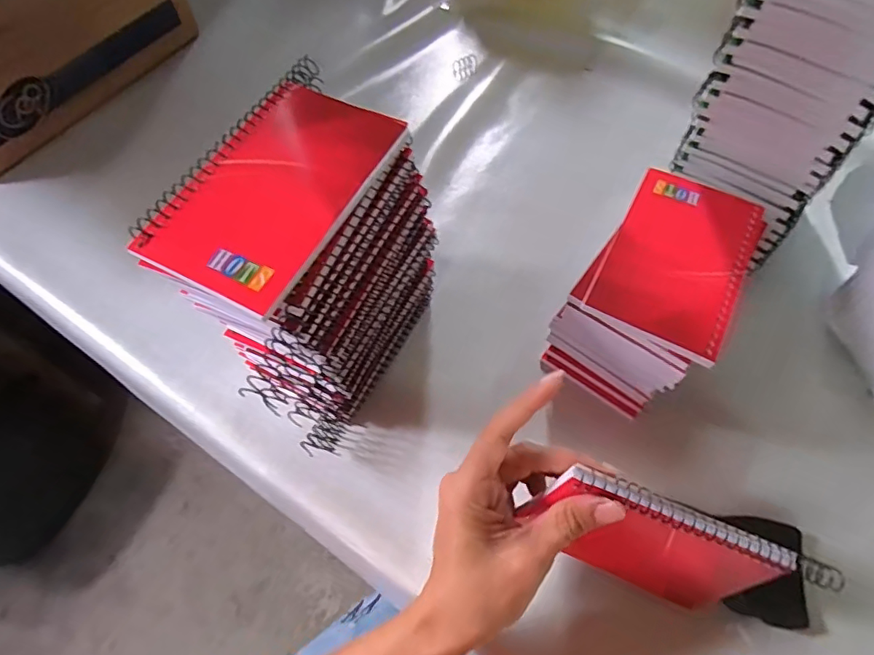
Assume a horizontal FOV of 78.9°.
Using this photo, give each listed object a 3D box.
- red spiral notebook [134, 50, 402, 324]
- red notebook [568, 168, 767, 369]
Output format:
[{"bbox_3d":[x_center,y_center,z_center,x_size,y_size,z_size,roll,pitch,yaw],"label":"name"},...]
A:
[{"bbox_3d":[-0.079,-0.078,0.276,0.083,0.013,0.142,25,66,14],"label":"red spiral notebook"},{"bbox_3d":[0.153,-0.046,0.340,0.086,0.007,0.126,28,66,14],"label":"red notebook"}]

